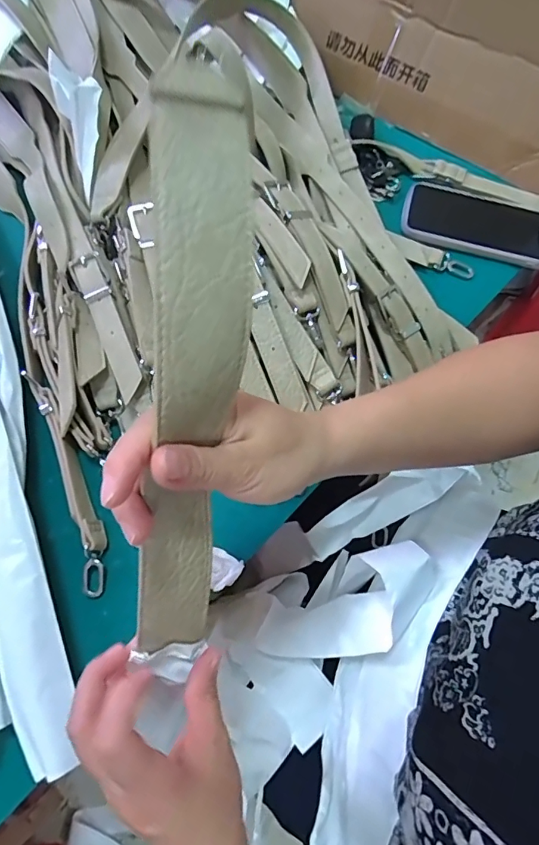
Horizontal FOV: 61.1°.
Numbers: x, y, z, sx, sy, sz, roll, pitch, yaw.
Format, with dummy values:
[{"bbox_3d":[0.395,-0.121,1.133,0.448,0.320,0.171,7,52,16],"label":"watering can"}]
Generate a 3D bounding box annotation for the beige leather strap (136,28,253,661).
[{"bbox_3d":[-0.038,-0.003,0.212,0.045,0.053,0.296,8,110,2],"label":"beige leather strap"}]

